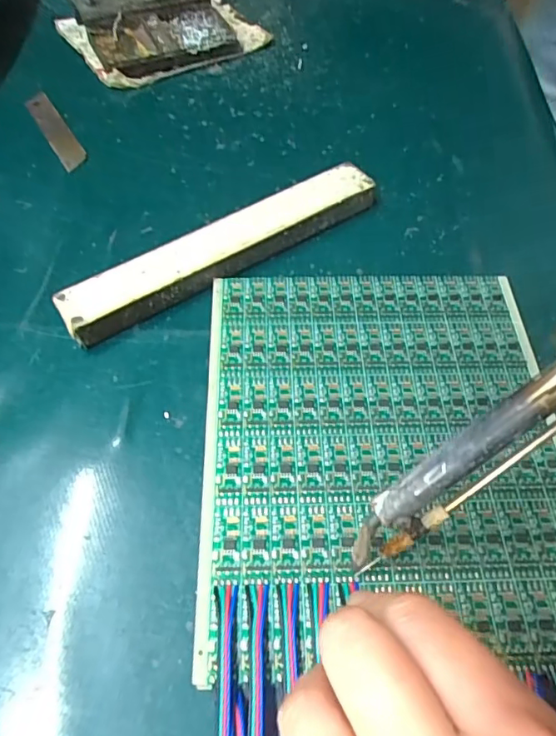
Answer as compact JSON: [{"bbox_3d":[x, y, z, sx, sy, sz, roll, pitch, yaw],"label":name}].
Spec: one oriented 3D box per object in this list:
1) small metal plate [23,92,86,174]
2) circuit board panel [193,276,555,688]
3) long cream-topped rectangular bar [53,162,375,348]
[{"bbox_3d":[-0.161,-0.172,0.378,0.018,0.005,0.093,-27,61,-19],"label":"small metal plate"},{"bbox_3d":[0.049,0.031,0.244,0.164,0.007,0.188,-1,56,-2],"label":"circuit board panel"},{"bbox_3d":[-0.029,-0.070,0.302,0.196,0.019,0.029,-31,62,-21],"label":"long cream-topped rectangular bar"}]

